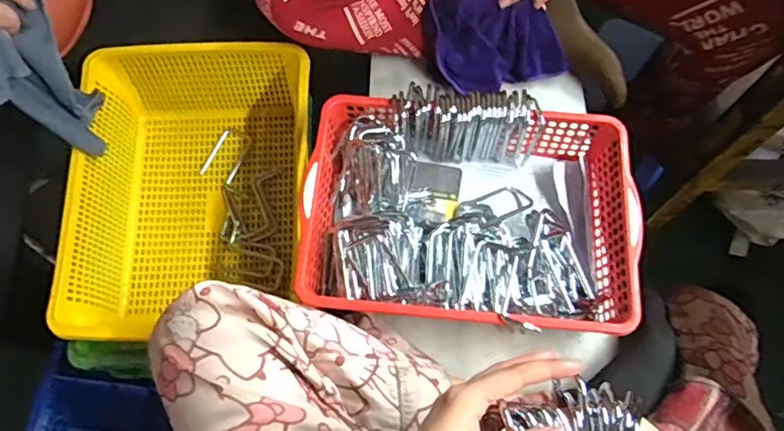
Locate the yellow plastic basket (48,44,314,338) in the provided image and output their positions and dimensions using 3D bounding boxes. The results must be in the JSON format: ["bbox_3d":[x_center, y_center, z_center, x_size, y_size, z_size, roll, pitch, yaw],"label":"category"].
[{"bbox_3d":[-0.257,-0.039,0.770,0.303,0.144,0.388,-6,68,-2],"label":"yellow plastic basket"}]

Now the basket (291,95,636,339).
[{"bbox_3d":[0.087,-0.004,0.670,0.355,0.097,0.265,6,68,3],"label":"basket"}]

